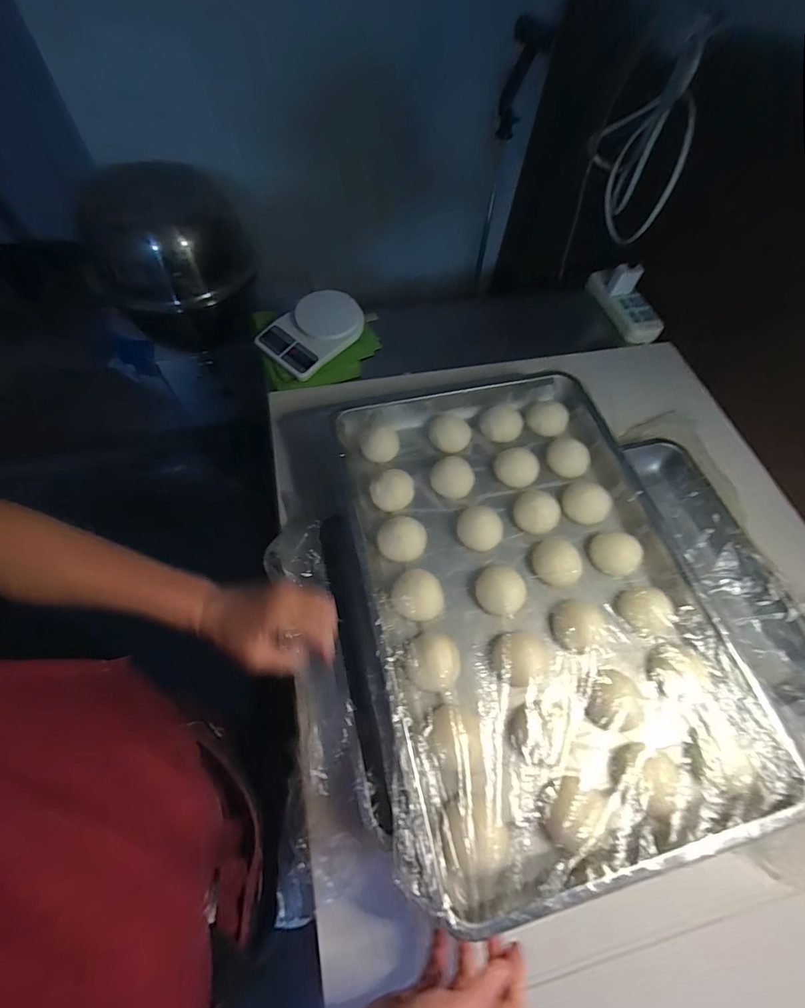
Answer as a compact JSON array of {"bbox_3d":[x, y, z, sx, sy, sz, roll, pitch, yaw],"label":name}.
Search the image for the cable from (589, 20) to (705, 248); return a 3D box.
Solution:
[{"bbox_3d":[0.445,-0.669,0.806,0.113,0.294,0.197,4,63,2],"label":"cable"}]

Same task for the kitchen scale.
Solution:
[{"bbox_3d":[-0.168,-0.331,0.798,0.134,0.040,0.195,37,69,17],"label":"kitchen scale"}]

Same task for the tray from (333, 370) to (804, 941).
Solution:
[{"bbox_3d":[0.153,0.087,0.528,0.384,0.069,0.588,-12,64,-6],"label":"tray"}]

